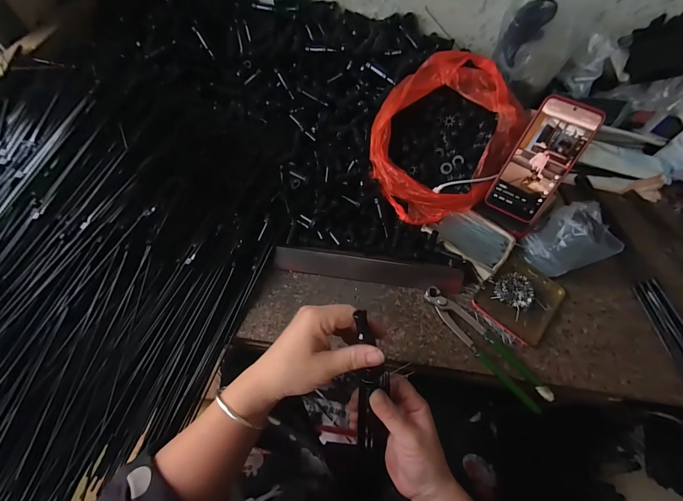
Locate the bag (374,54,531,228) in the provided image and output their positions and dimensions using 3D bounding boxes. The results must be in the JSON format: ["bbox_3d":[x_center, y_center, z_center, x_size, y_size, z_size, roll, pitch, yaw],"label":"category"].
[{"bbox_3d":[0.153,-0.177,0.500,0.214,0.134,0.261,30,64,13],"label":"bag"}]

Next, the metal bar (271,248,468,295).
[{"bbox_3d":[0.041,0.028,0.474,0.282,0.024,0.034,8,61,2],"label":"metal bar"}]

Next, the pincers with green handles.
[{"bbox_3d":[0.195,0.127,0.427,0.043,0.015,0.198,-36,68,-20],"label":"pincers with green handles"}]

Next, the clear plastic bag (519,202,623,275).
[{"bbox_3d":[0.354,-0.019,0.474,0.116,0.073,0.096,-21,64,-14],"label":"clear plastic bag"}]

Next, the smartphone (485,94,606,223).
[{"bbox_3d":[0.281,-0.125,0.437,0.079,0.161,0.005,29,28,15],"label":"smartphone"}]

